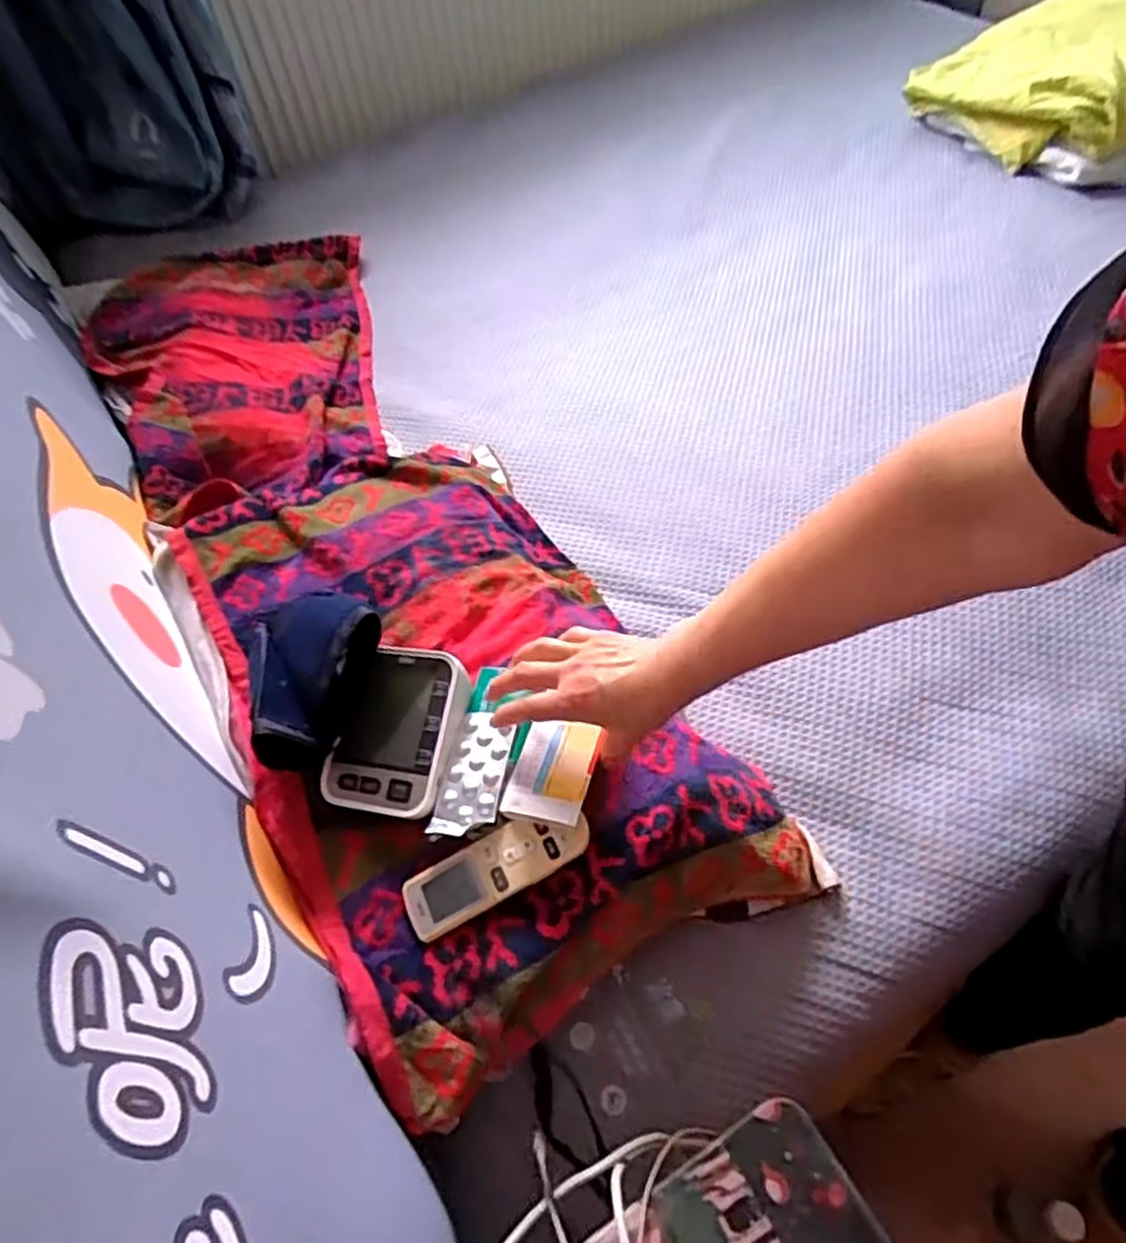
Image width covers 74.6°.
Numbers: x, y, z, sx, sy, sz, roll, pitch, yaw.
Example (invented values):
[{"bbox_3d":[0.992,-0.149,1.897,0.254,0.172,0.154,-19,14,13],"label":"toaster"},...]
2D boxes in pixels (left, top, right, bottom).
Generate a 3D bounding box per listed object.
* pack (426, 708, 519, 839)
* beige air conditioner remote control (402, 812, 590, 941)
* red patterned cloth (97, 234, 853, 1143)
[{"bbox_3d":[-0.074,0.129,0.628,0.056,0.008,0.107,0,60,24],"label":"pack"},{"bbox_3d":[-0.054,0.198,0.595,0.157,0.017,0.052,-26,57,3],"label":"beige air conditioner remote control"},{"bbox_3d":[-0.256,-0.131,0.923,0.397,0.142,1.246,-28,58,-14],"label":"red patterned cloth"}]

